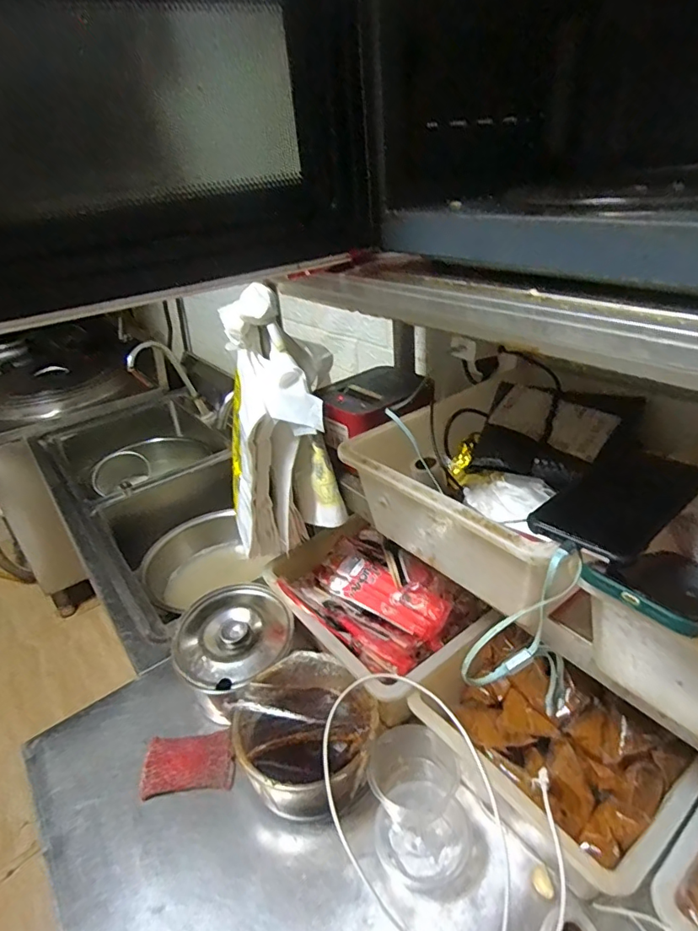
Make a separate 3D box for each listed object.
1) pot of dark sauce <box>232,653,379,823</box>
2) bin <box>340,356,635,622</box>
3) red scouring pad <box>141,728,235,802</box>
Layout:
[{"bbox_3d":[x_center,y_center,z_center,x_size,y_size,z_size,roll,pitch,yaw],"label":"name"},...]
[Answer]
[{"bbox_3d":[-0.055,0.339,0.650,0.162,0.103,0.177,-3,31,2],"label":"pot of dark sauce"},{"bbox_3d":[0.189,0.011,0.596,0.339,0.112,0.271,-27,37,-33],"label":"bin"},{"bbox_3d":[-0.215,0.395,0.686,0.117,0.025,0.074,-8,31,-5],"label":"red scouring pad"}]

